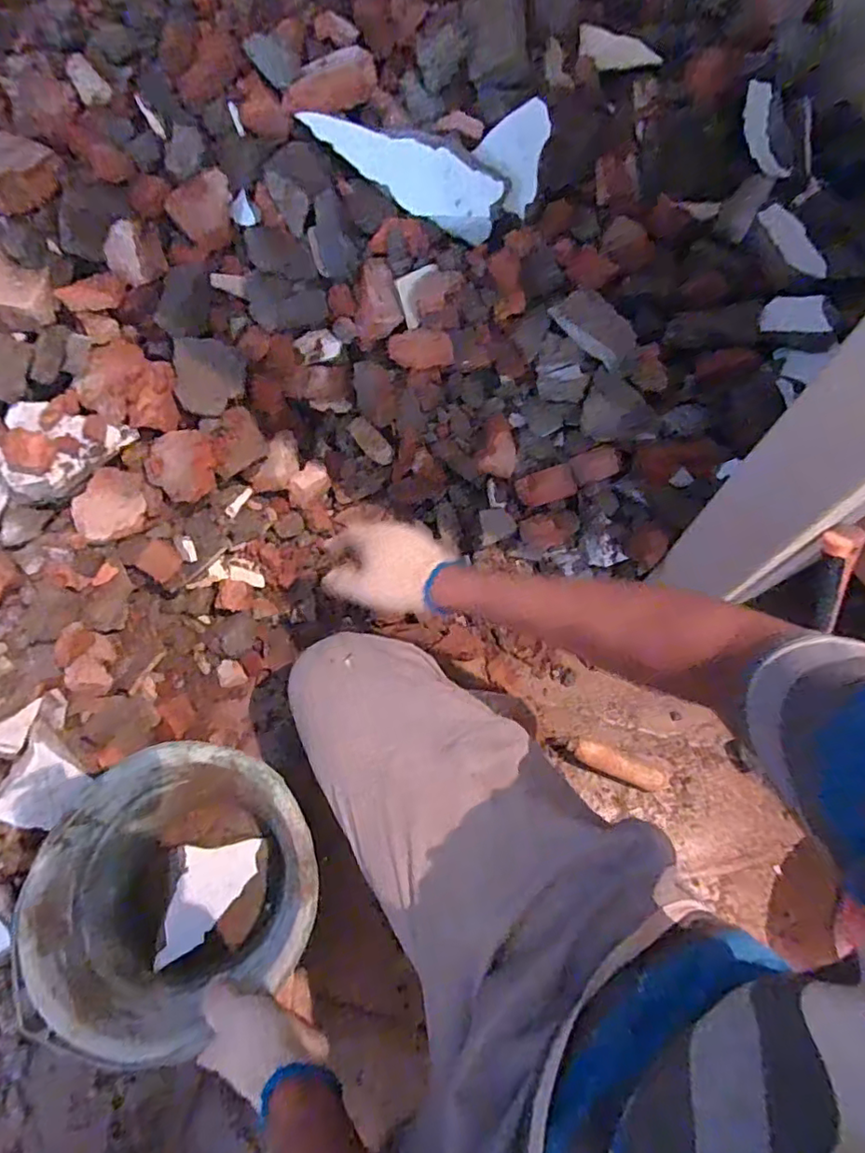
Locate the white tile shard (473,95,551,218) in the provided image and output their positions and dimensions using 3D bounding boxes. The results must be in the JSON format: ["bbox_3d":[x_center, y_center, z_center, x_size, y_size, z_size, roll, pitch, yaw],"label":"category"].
[{"bbox_3d":[0.112,-0.516,0.719,0.093,0.094,0.005,52,46,-21],"label":"white tile shard"}]

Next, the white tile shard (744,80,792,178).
[{"bbox_3d":[0.476,-0.637,0.836,0.036,0.026,0.129,-23,102,-11],"label":"white tile shard"}]

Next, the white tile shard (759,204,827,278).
[{"bbox_3d":[0.475,-0.439,0.765,0.035,0.016,0.112,-34,92,28],"label":"white tile shard"}]

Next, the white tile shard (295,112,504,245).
[{"bbox_3d":[-0.034,-0.493,0.708,0.240,0.072,0.011,19,28,-13],"label":"white tile shard"}]

